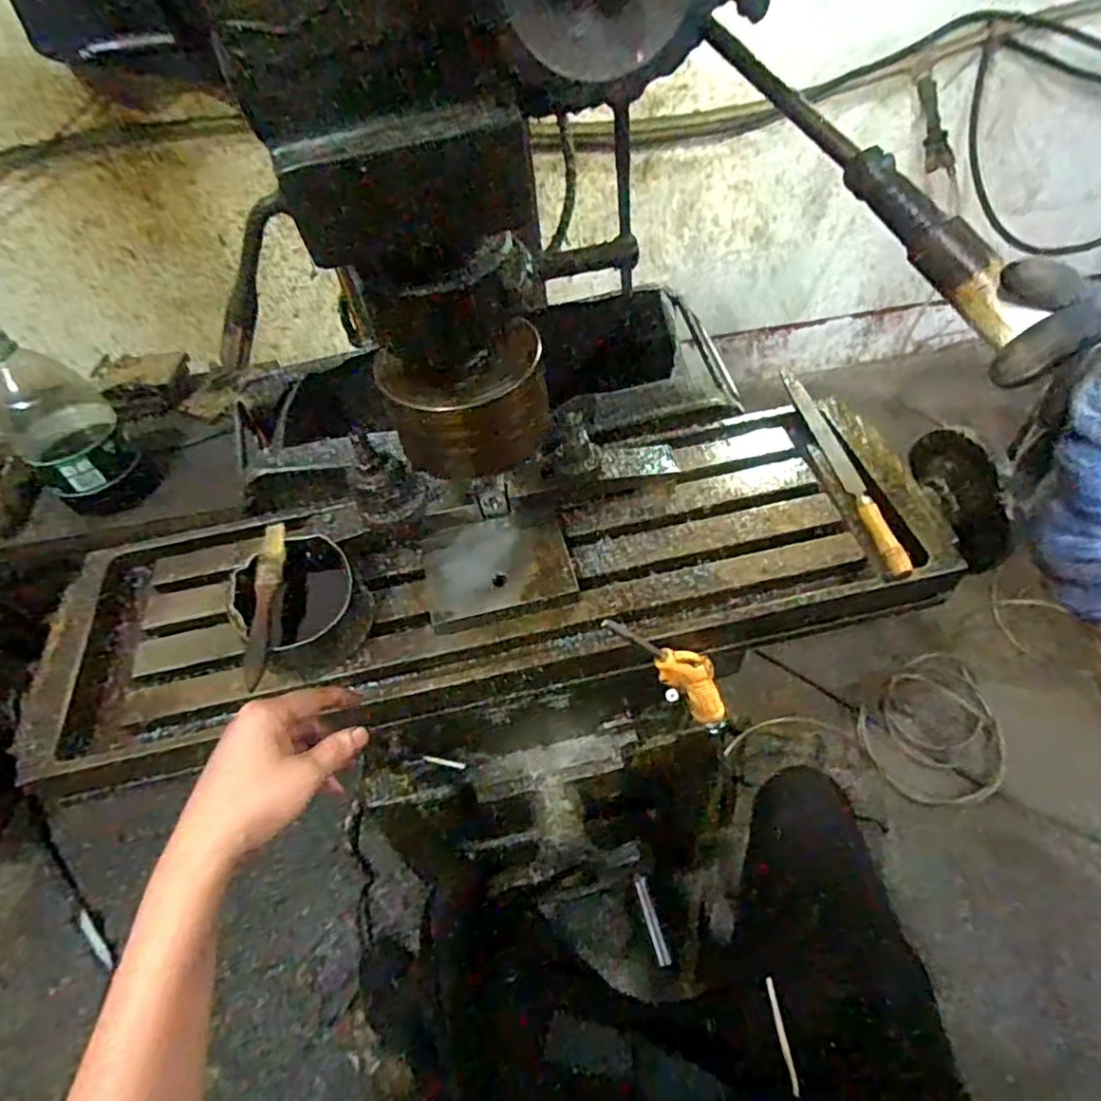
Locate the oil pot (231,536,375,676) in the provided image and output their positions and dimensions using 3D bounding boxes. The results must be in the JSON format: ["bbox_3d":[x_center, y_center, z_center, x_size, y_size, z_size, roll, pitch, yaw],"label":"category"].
[{"bbox_3d":[-0.211,0.047,0.547,0.099,0.060,0.097,-3,52,3],"label":"oil pot"}]

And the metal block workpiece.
[{"bbox_3d":[-0.047,0.013,0.573,0.128,0.022,0.099,-13,52,-5],"label":"metal block workpiece"}]

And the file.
[{"bbox_3d":[0.285,-0.087,0.627,0.025,0.022,0.278,-9,52,-1],"label":"file"}]

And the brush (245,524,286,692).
[{"bbox_3d":[-0.233,0.039,0.527,0.021,0.020,0.152,-10,52,-2],"label":"brush"}]

